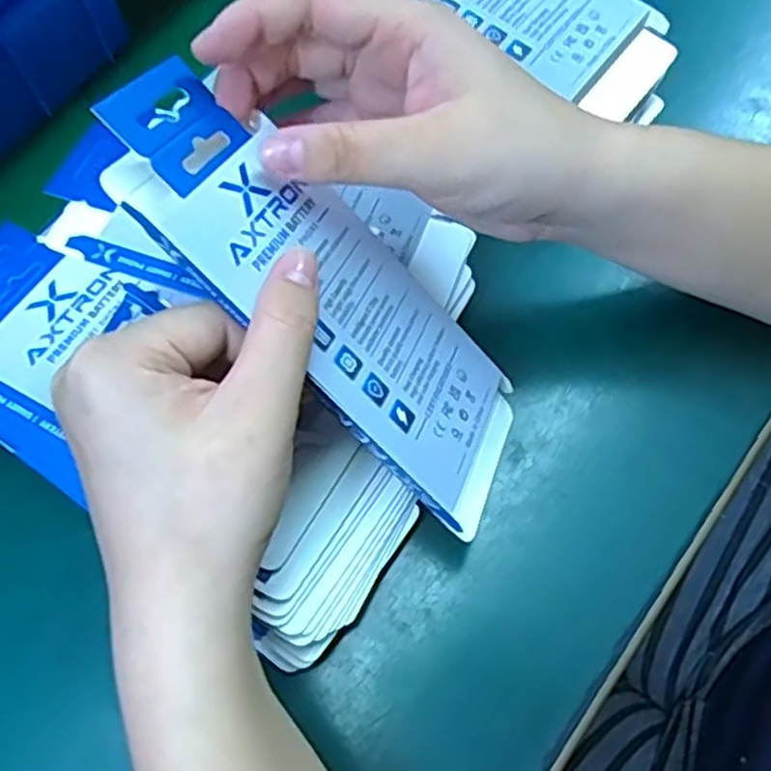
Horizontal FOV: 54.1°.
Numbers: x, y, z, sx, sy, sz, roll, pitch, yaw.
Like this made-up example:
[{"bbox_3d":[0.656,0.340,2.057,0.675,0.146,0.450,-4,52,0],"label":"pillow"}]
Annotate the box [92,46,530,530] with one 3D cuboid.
[{"bbox_3d":[-0.017,-0.028,0.266,0.186,0.009,0.079,44,42,-19],"label":"box"}]

